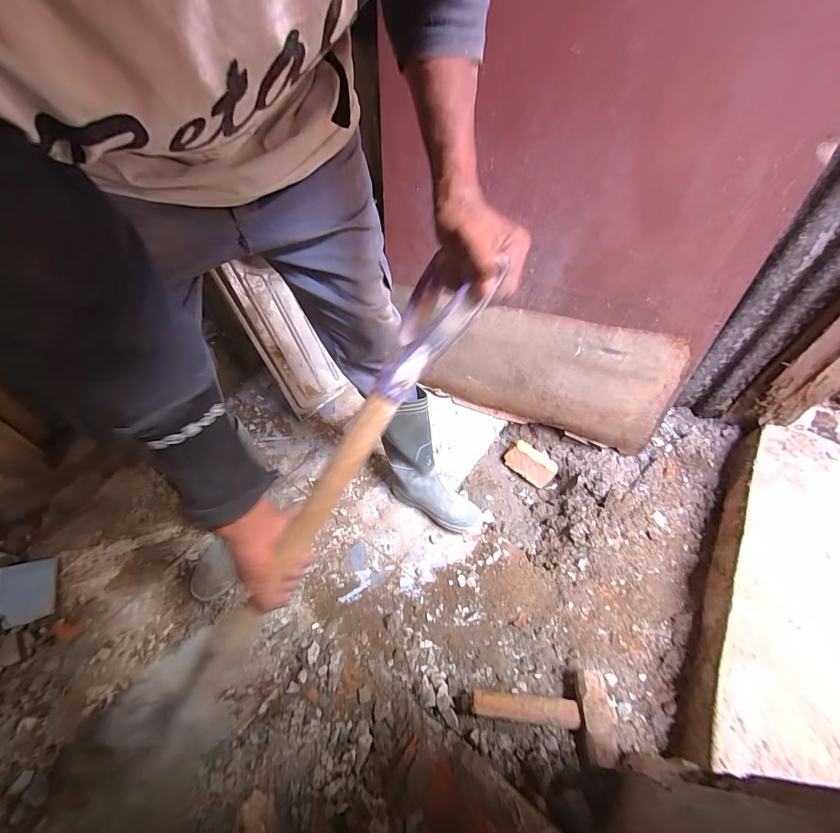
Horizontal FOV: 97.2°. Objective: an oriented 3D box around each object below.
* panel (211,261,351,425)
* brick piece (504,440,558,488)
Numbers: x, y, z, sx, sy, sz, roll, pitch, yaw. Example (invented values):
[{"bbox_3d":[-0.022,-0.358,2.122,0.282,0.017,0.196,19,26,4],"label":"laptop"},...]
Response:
[{"bbox_3d":[-0.374,-0.207,1.035,0.019,0.467,0.177,23,59,39],"label":"panel"},{"bbox_3d":[0.346,0.146,1.156,0.156,0.081,0.078,32,57,23],"label":"brick piece"}]

